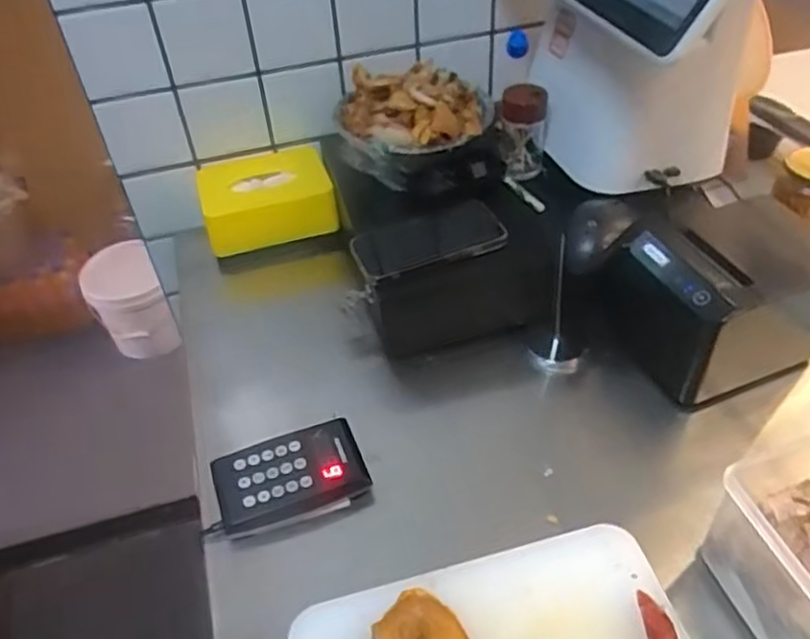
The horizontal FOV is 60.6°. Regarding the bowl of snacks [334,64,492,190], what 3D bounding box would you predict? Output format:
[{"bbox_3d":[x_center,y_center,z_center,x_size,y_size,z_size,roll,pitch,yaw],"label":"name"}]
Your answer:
[{"bbox_3d":[0.010,-0.230,0.810,0.171,0.084,0.147,-9,44,-6],"label":"bowl of snacks"}]

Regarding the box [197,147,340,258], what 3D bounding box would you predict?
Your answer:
[{"bbox_3d":[-0.180,-0.157,0.900,0.159,0.068,0.128,-14,45,-10],"label":"box"}]

